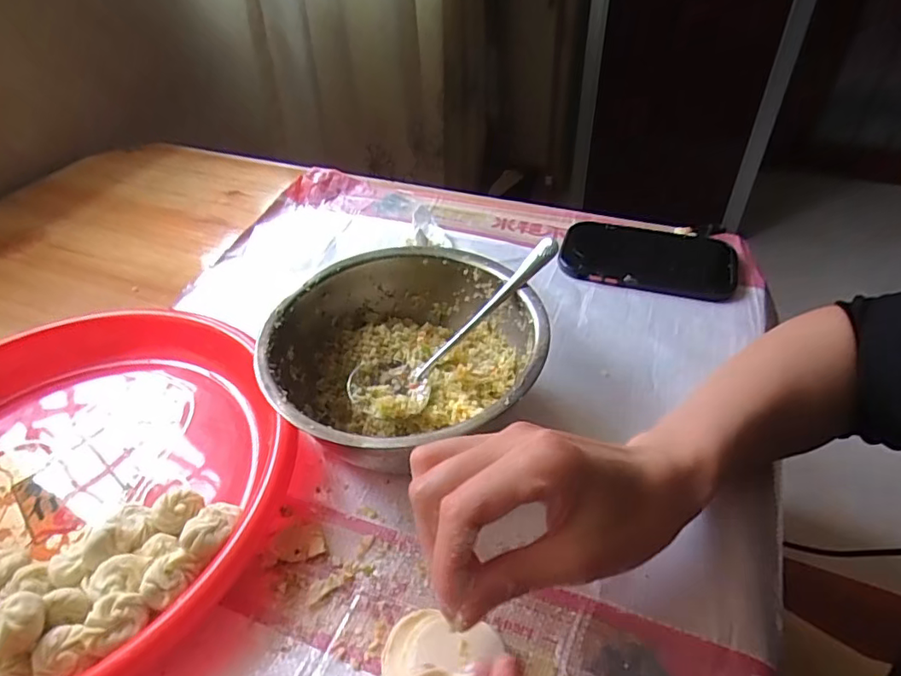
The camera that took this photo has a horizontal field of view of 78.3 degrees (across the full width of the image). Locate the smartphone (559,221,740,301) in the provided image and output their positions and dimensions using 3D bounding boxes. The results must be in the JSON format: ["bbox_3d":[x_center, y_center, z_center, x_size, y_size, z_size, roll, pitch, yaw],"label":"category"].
[{"bbox_3d":[0.183,-0.075,0.515,0.152,0.017,0.084,9,44,14],"label":"smartphone"}]

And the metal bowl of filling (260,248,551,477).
[{"bbox_3d":[-0.031,0.020,0.385,0.175,0.074,0.176,-2,42,2],"label":"metal bowl of filling"}]

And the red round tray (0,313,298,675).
[{"bbox_3d":[-0.251,0.089,0.341,0.276,0.050,0.285,-2,42,2],"label":"red round tray"}]

